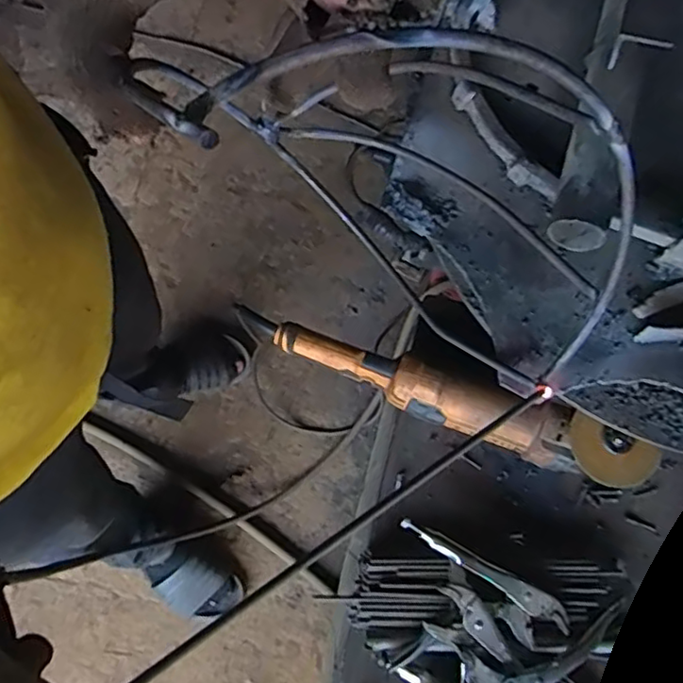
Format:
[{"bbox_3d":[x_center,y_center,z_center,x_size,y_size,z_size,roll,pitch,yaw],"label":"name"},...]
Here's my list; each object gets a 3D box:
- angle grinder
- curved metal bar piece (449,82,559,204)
[{"bbox_3d":[0.087,0.044,0.633,0.422,0.074,0.074,19,77,3],"label":"angle grinder"},{"bbox_3d":[0.099,-0.120,0.391,0.016,0.021,0.089,-40,81,-10],"label":"curved metal bar piece"}]

